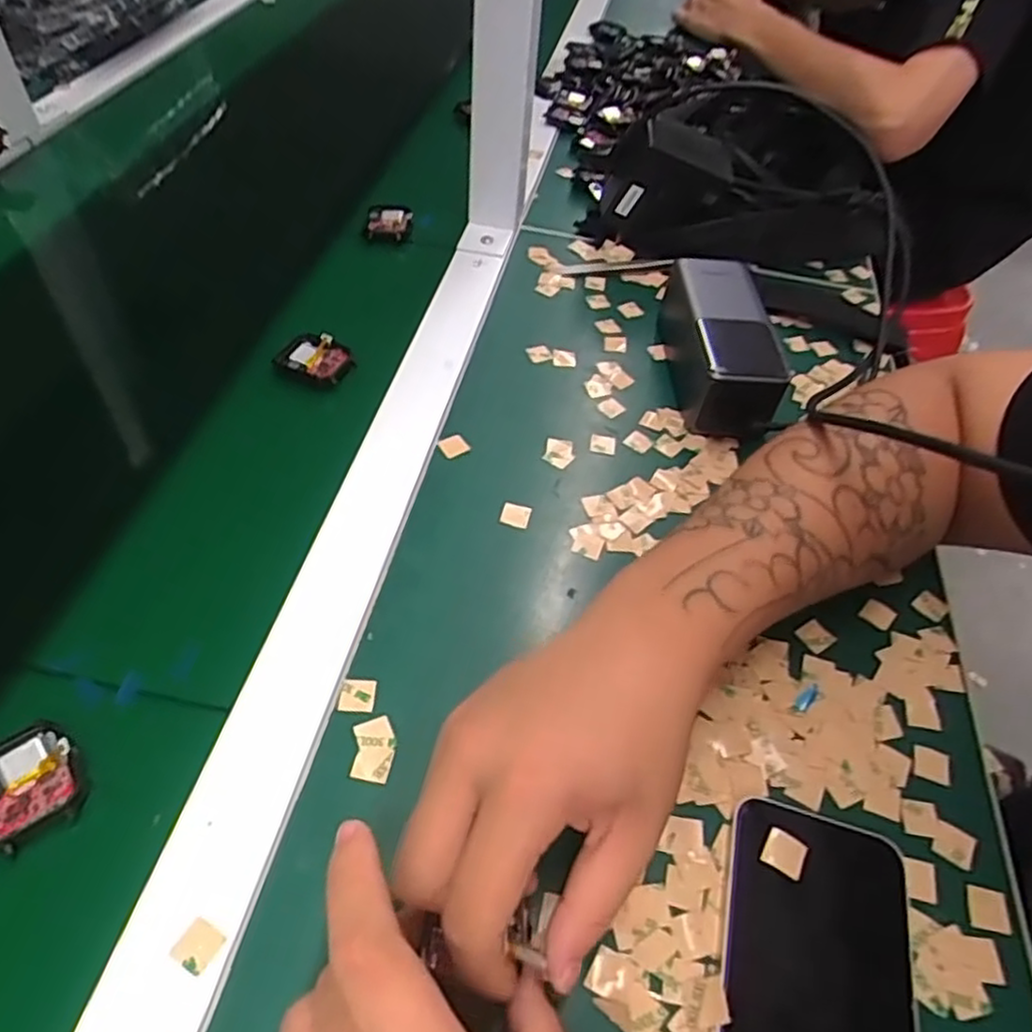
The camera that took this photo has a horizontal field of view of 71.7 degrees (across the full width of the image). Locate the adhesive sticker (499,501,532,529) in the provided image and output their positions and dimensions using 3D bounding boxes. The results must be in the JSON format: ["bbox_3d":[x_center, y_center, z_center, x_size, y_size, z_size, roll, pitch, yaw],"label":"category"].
[{"bbox_3d":[0.000,-0.001,0.402,0.016,0.004,0.015,13,51,5],"label":"adhesive sticker"}]

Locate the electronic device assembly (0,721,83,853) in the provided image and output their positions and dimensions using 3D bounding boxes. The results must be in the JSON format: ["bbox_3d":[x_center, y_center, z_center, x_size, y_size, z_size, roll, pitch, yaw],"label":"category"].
[{"bbox_3d":[-0.196,0.106,0.286,0.037,0.005,0.045,-34,61,-29],"label":"electronic device assembly"}]

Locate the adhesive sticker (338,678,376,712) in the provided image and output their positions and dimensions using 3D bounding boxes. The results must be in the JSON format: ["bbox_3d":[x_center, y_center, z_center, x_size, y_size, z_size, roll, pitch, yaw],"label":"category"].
[{"bbox_3d":[-0.072,0.080,0.322,0.016,0.004,0.015,4,50,-2],"label":"adhesive sticker"}]

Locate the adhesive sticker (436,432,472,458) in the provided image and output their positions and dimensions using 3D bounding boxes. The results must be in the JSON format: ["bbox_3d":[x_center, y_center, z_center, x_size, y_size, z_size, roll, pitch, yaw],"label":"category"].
[{"bbox_3d":[-0.037,-0.043,0.432,0.015,0.004,0.016,-29,57,-26],"label":"adhesive sticker"}]

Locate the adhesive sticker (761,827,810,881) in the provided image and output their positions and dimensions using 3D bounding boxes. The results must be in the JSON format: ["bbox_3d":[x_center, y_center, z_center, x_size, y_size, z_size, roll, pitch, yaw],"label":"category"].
[{"bbox_3d":[0.109,0.135,0.287,0.016,0.004,0.015,28,53,16],"label":"adhesive sticker"}]

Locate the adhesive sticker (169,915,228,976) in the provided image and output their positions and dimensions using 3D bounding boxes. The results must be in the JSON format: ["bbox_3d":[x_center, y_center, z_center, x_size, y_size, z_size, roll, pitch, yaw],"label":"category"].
[{"bbox_3d":[-0.114,0.154,0.256,0.015,0.004,0.015,23,50,19],"label":"adhesive sticker"}]

